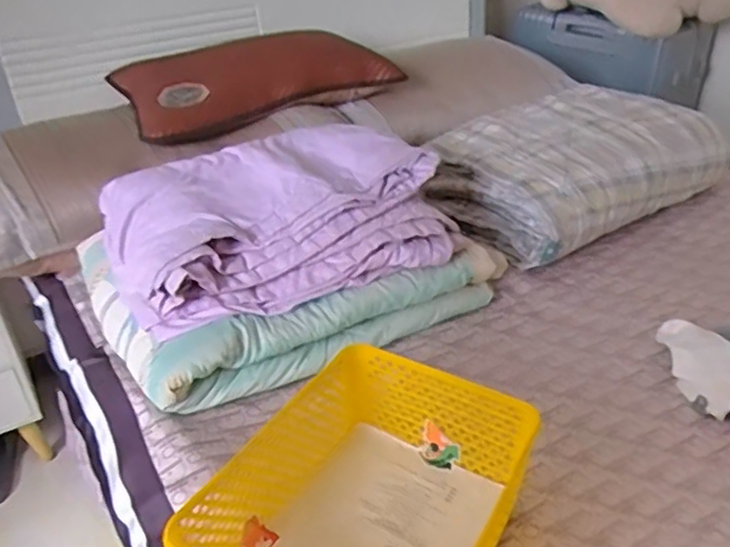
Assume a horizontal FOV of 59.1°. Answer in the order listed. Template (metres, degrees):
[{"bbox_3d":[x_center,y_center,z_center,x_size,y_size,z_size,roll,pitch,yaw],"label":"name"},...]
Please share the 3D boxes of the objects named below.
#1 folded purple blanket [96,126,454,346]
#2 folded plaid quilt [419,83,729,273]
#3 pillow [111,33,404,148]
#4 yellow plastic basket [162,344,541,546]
[{"bbox_3d":[-0.127,-0.080,0.883,0.433,0.123,0.297,-14,35,-18],"label":"folded purple blanket"},{"bbox_3d":[0.344,-0.184,1.104,0.432,0.155,0.316,-22,37,-25],"label":"folded plaid quilt"},{"bbox_3d":[-0.181,-0.347,1.146,0.461,0.133,0.155,-26,40,-31],"label":"pillow"},{"bbox_3d":[0.004,0.211,0.560,0.222,0.130,0.281,15,37,26],"label":"yellow plastic basket"}]

